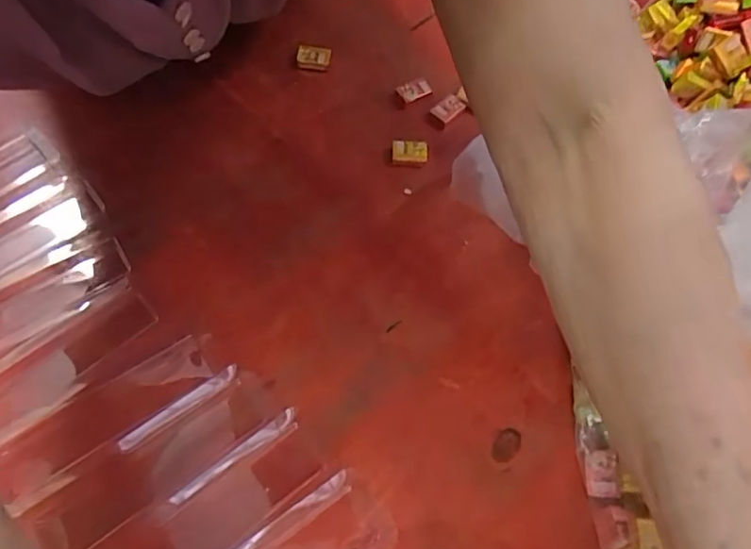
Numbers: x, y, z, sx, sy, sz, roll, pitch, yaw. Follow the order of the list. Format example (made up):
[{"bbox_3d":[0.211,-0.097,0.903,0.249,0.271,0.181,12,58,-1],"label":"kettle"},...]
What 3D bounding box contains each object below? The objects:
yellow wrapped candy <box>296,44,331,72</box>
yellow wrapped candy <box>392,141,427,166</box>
[{"bbox_3d":[-0.049,-0.171,0.422,0.026,0.007,0.020,3,64,-2],"label":"yellow wrapped candy"},{"bbox_3d":[0.025,-0.089,0.389,0.025,0.010,0.016,1,64,-3],"label":"yellow wrapped candy"}]

